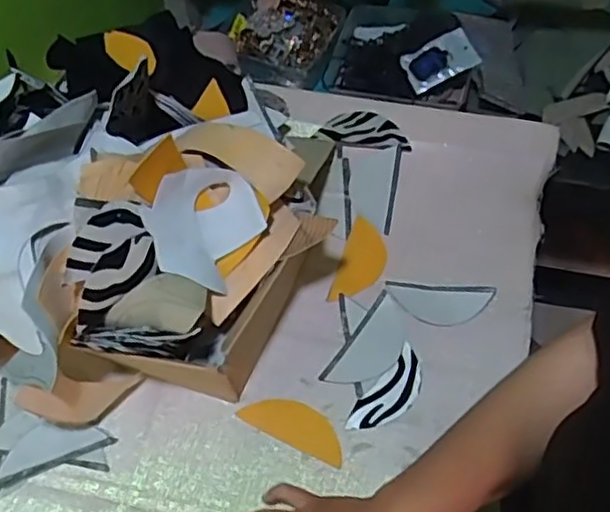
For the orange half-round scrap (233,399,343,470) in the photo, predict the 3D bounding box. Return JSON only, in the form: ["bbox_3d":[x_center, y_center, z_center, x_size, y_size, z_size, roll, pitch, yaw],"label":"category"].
[{"bbox_3d":[-0.009,0.155,0.609,0.101,0.005,0.039,21,61,15],"label":"orange half-round scrap"}]

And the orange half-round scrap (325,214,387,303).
[{"bbox_3d":[0.061,0.004,0.698,0.045,0.004,0.102,14,59,12],"label":"orange half-round scrap"}]

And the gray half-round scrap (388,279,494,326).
[{"bbox_3d":[0.137,0.047,0.670,0.105,0.006,0.043,4,58,5],"label":"gray half-round scrap"}]

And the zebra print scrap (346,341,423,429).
[{"bbox_3d":[0.082,0.129,0.623,0.039,0.004,0.097,36,66,23],"label":"zebra print scrap"}]

